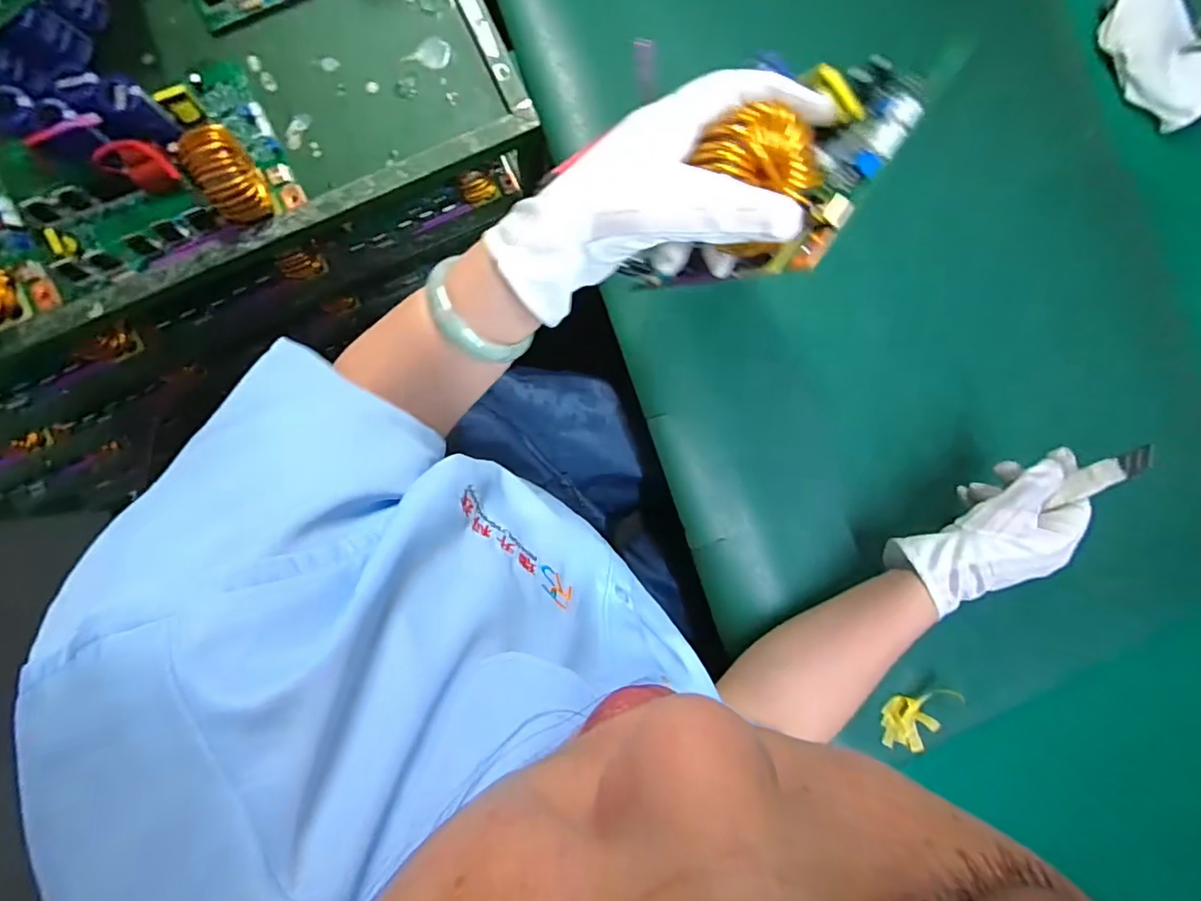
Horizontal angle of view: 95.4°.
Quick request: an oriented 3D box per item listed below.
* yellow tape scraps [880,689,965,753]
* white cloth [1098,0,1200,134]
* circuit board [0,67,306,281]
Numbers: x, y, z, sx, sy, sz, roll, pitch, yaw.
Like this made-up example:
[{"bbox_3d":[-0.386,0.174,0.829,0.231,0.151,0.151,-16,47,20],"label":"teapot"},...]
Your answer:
[{"bbox_3d":[0.291,0.245,0.502,0.045,0.014,0.074,31,88,-4],"label":"yellow tape scraps"},{"bbox_3d":[0.539,-0.381,0.517,0.098,0.026,0.129,-39,93,-3],"label":"white cloth"},{"bbox_3d":[-0.379,-0.233,0.428,0.220,0.058,0.159,-22,92,-4],"label":"circuit board"}]

